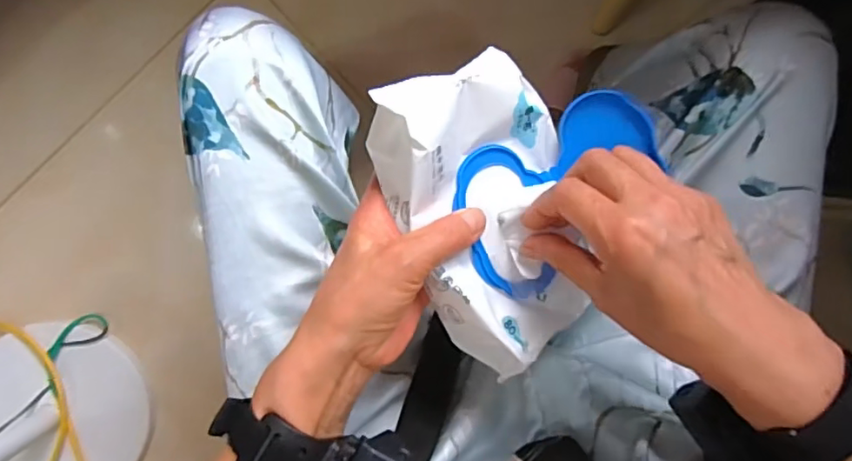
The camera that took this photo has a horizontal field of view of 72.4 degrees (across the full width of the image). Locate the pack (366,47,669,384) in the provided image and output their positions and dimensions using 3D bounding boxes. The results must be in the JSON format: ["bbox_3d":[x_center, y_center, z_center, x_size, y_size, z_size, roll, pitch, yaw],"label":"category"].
[{"bbox_3d":[0.065,-0.017,0.338,0.154,0.070,0.175,-25,93,1],"label":"pack"}]

